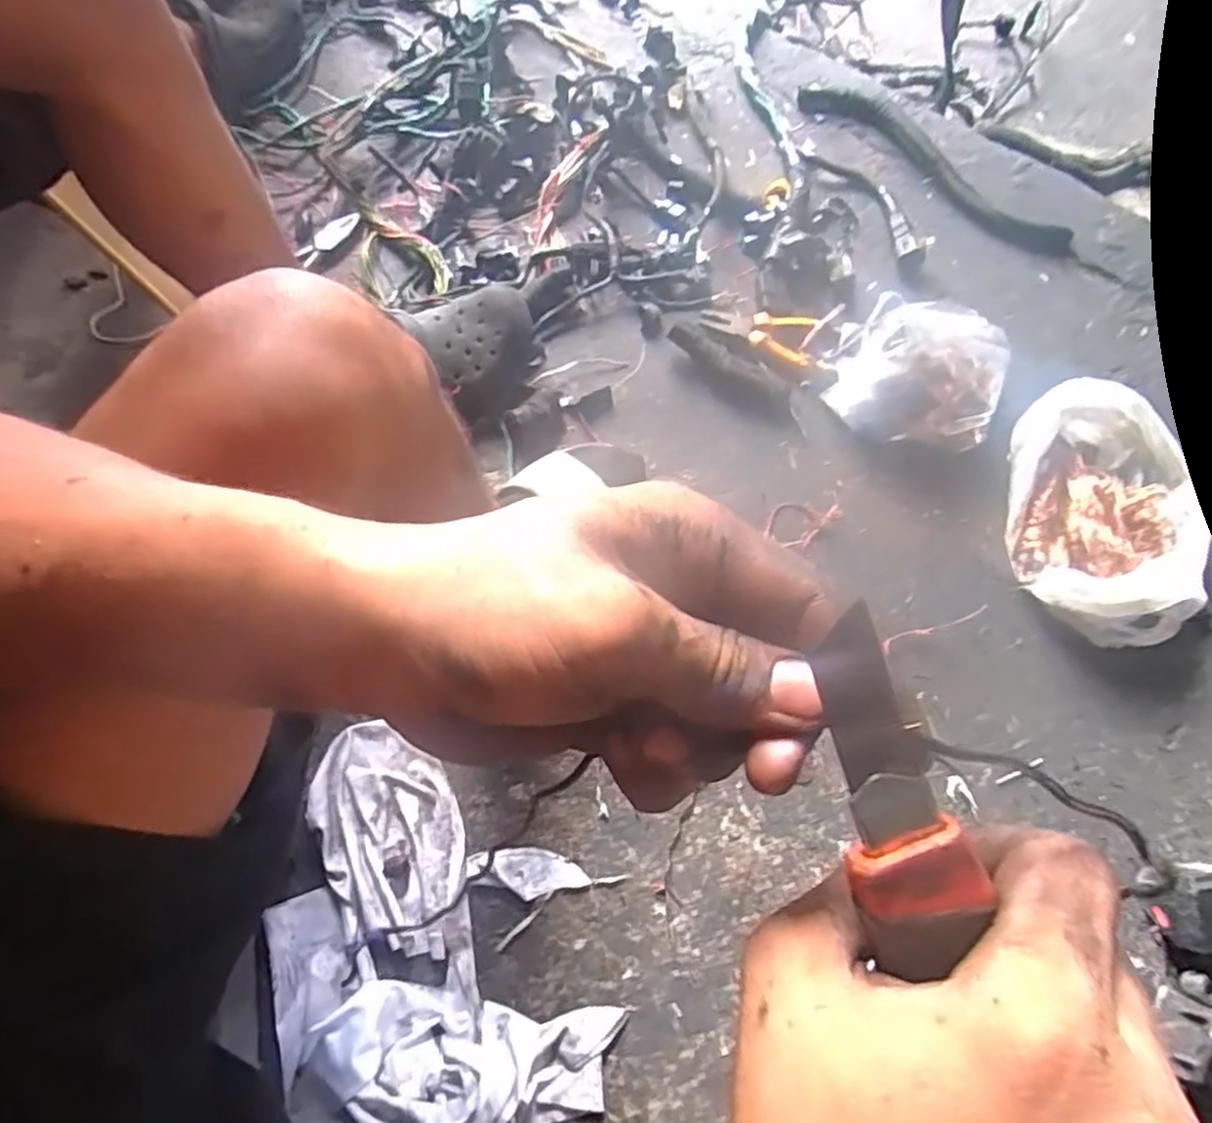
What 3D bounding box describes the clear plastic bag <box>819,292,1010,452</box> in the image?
[{"bbox_3d":[0.345,-0.214,0.800,0.172,0.066,0.156,16,74,4],"label":"clear plastic bag"}]

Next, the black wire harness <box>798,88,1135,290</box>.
[{"bbox_3d":[0.450,-0.482,0.915,0.470,0.021,0.063,43,78,11],"label":"black wire harness"}]

